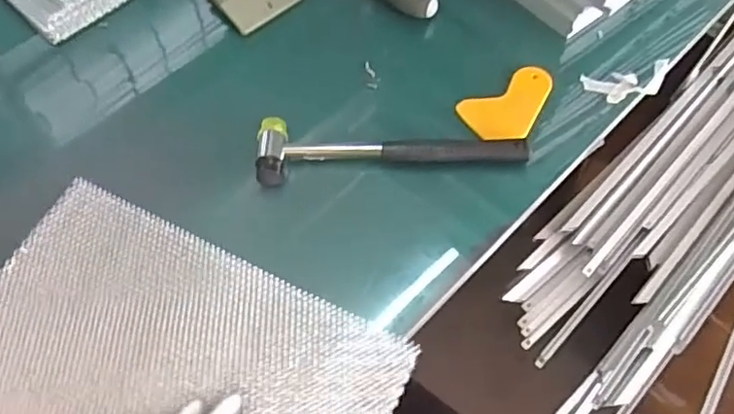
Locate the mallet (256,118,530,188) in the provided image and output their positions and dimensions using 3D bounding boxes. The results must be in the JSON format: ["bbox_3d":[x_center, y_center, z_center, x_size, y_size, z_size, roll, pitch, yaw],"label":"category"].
[{"bbox_3d":[0.021,-0.055,0.535,0.236,0.022,0.059,-3,60,-1],"label":"mallet"}]

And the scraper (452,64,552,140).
[{"bbox_3d":[0.143,-0.098,0.575,0.098,0.004,0.063,-31,63,-12],"label":"scraper"}]

